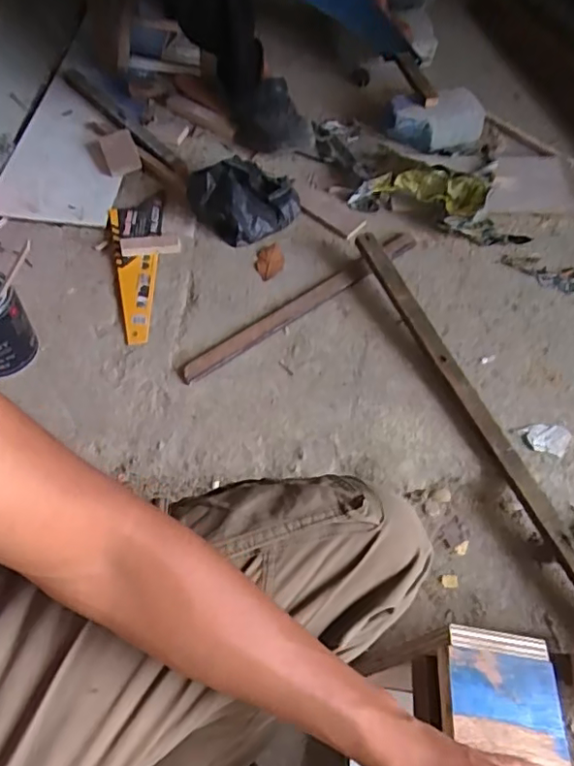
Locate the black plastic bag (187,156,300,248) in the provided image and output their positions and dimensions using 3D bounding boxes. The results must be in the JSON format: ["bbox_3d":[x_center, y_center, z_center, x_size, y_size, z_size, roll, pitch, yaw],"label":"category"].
[{"bbox_3d":[-0.076,-0.340,1.031,0.205,0.088,0.160,-4,58,-7],"label":"black plastic bag"}]

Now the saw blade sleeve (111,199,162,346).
[{"bbox_3d":[-0.255,-0.204,0.980,0.091,0.015,0.316,-8,58,-9],"label":"saw blade sleeve"}]

